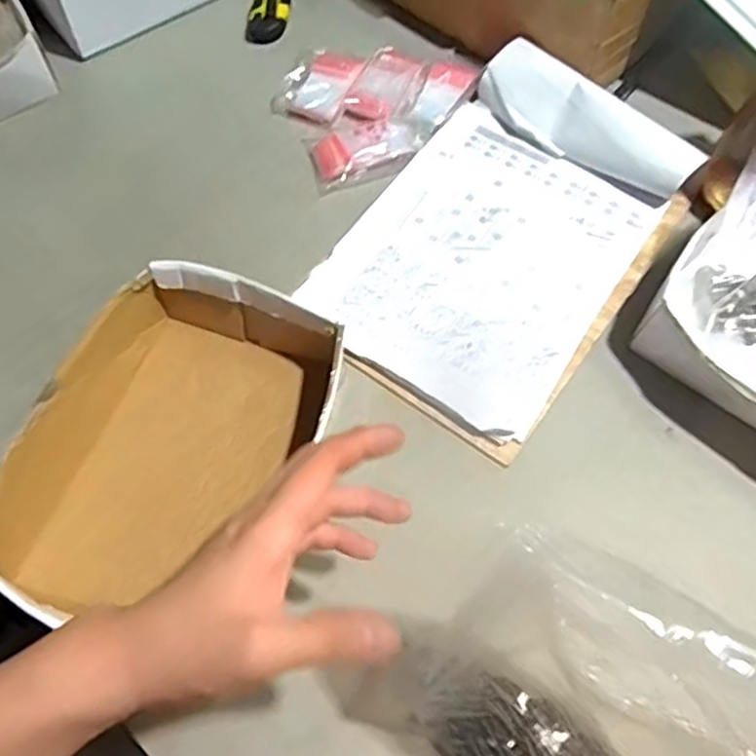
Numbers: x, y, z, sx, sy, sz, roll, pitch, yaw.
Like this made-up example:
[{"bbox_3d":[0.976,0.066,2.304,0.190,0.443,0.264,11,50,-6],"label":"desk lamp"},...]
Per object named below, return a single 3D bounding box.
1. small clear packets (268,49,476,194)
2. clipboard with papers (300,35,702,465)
[{"bbox_3d":[0.011,-0.258,0.659,0.190,0.019,0.141,-25,69,-14],"label":"small clear packets"},{"bbox_3d":[0.103,-0.116,0.575,0.211,0.044,0.312,34,68,12],"label":"clipboard with papers"}]

